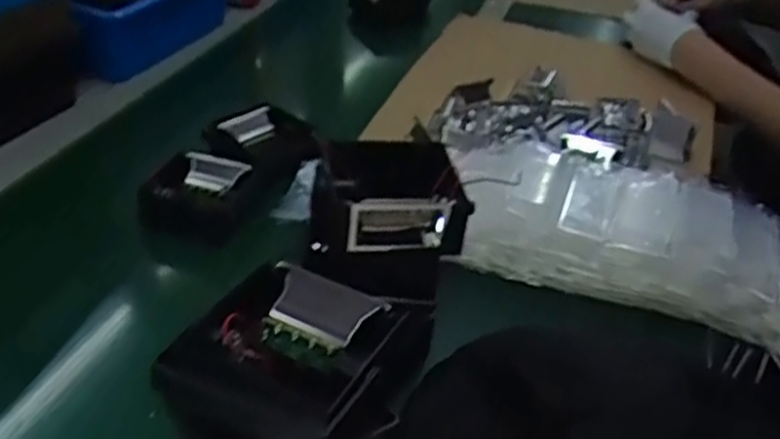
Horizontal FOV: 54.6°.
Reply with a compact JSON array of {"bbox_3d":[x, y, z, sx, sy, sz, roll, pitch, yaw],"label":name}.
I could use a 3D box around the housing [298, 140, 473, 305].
[{"bbox_3d":[-0.004,0.000,0.506,0.103,0.074,0.080,4,36,-4],"label":"housing"}]

